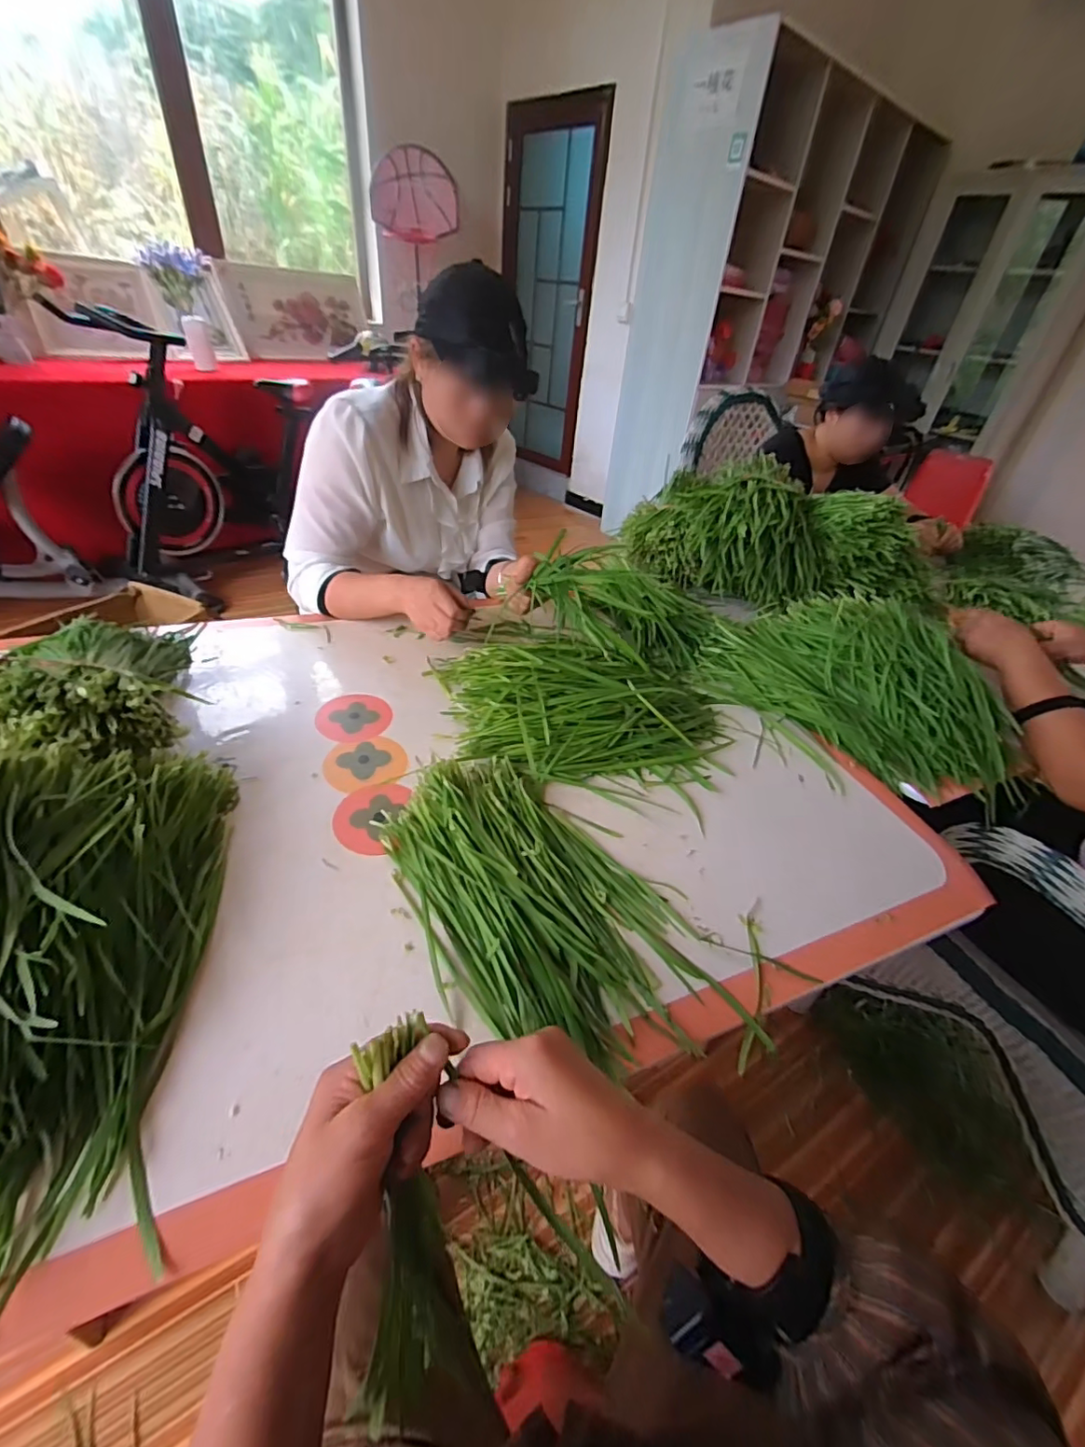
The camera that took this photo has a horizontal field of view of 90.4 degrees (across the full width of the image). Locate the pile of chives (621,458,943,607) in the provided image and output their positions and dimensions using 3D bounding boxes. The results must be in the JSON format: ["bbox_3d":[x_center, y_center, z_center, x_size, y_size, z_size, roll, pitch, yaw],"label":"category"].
[{"bbox_3d":[0.442,-0.358,1.053,0.528,0.193,0.278,26,42,23],"label":"pile of chives"}]

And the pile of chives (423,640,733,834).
[{"bbox_3d":[0.054,-0.021,0.705,0.389,0.081,0.235,3,38,-4],"label":"pile of chives"}]

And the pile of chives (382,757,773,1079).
[{"bbox_3d":[0.000,0.167,0.507,0.198,0.038,0.358,-28,49,-35],"label":"pile of chives"}]

